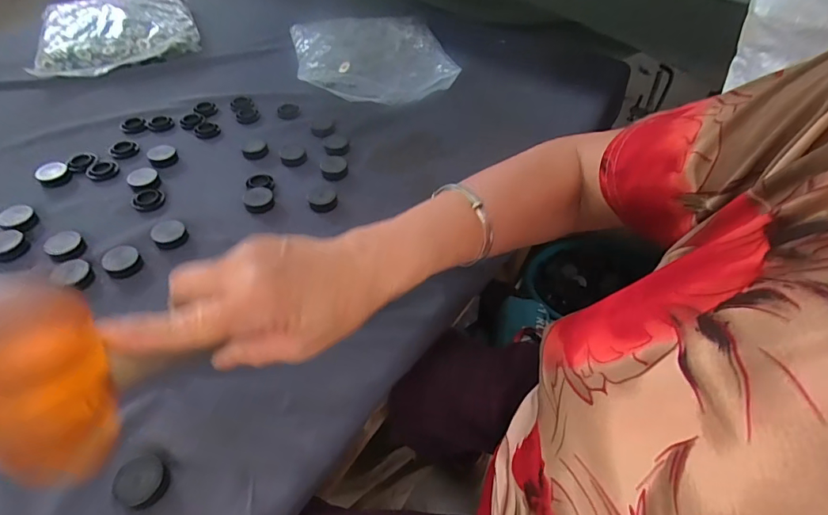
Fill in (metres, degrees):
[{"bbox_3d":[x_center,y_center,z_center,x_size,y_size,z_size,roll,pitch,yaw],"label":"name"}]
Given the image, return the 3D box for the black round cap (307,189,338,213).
[{"bbox_3d":[-0.107,-0.068,0.529,0.033,0.009,0.036,1,50,-2],"label":"black round cap"}]

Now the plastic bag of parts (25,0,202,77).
[{"bbox_3d":[-0.511,-0.396,0.775,0.249,0.038,0.252,-19,53,-18],"label":"plastic bag of parts"}]

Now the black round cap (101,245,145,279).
[{"bbox_3d":[-0.293,0.004,0.452,0.036,0.011,0.033,1,50,-2],"label":"black round cap"}]

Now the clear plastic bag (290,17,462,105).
[{"bbox_3d":[-0.074,-0.347,0.753,0.242,0.038,0.270,-9,51,-11],"label":"clear plastic bag"}]

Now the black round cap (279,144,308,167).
[{"bbox_3d":[-0.157,-0.135,0.584,0.034,0.009,0.038,-14,52,-14],"label":"black round cap"}]

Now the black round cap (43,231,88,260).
[{"bbox_3d":[-0.362,-0.015,0.463,0.038,0.012,0.033,34,56,24],"label":"black round cap"}]

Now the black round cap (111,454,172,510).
[{"bbox_3d":[-0.193,0.158,0.319,0.033,0.014,0.032,1,50,-2],"label":"black round cap"}]

